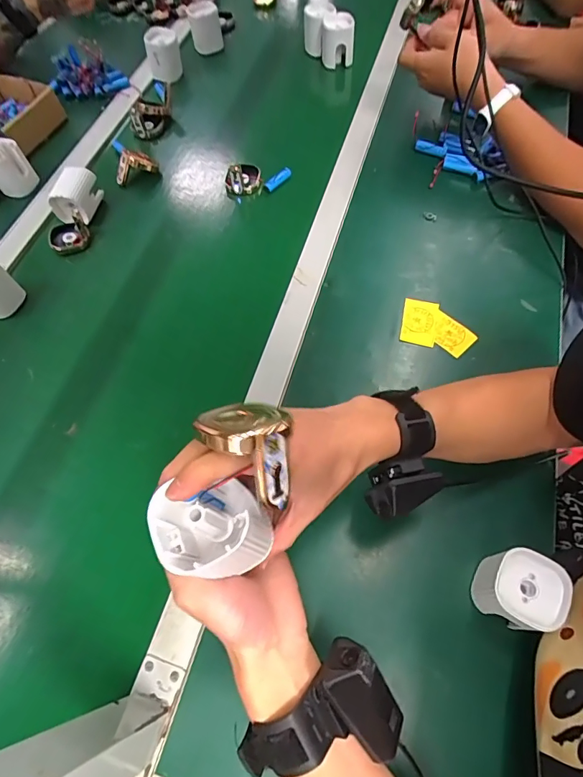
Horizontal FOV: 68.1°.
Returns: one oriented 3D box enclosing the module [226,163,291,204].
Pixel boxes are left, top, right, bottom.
[{"bbox_3d":[-0.053,-0.328,0.666,0.100,0.052,0.036,-8,62,0],"label":"module"}]

